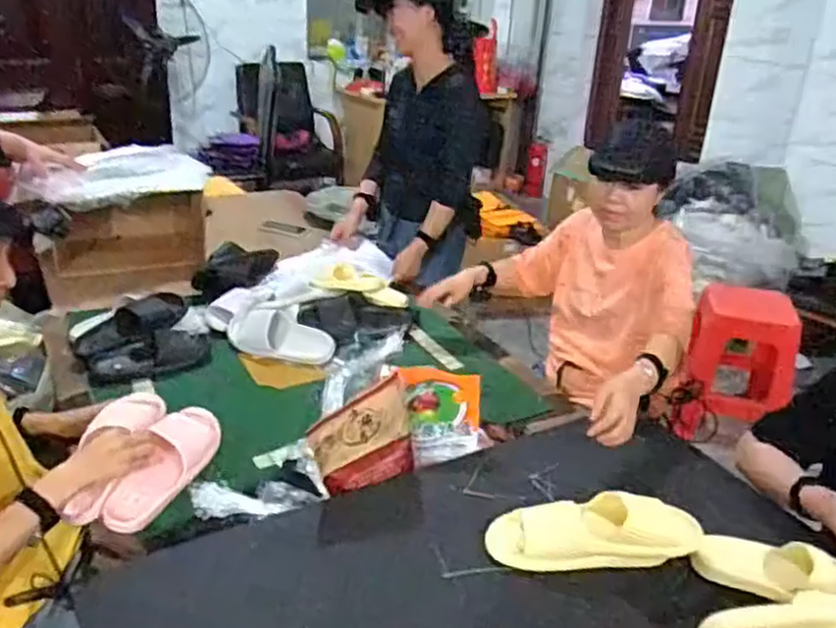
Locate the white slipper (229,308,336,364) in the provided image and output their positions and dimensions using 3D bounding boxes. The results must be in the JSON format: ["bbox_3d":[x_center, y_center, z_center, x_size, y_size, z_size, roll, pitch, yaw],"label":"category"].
[{"bbox_3d":[-0.324,0.053,1.739,0.235,0.093,0.080,16,20,-22],"label":"white slipper"}]

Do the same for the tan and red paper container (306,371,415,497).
[{"bbox_3d":[-0.086,0.210,1.167,0.180,0.186,0.048,-18,32,-37],"label":"tan and red paper container"}]

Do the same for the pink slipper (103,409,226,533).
[{"bbox_3d":[-0.399,0.243,1.151,0.103,0.060,0.227,31,51,4],"label":"pink slipper"}]

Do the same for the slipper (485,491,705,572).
[{"bbox_3d":[0.241,0.301,1.002,0.286,0.094,0.088,5,25,3],"label":"slipper"}]

